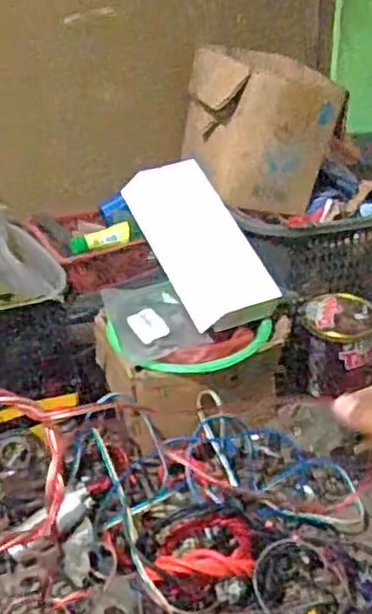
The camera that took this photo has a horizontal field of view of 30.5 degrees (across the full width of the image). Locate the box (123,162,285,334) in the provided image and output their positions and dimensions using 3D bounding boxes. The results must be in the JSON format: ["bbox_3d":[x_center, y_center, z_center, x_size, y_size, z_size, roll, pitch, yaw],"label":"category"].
[{"bbox_3d":[0.018,-0.116,1.182,0.137,0.072,0.348,-19,63,-25],"label":"box"}]

